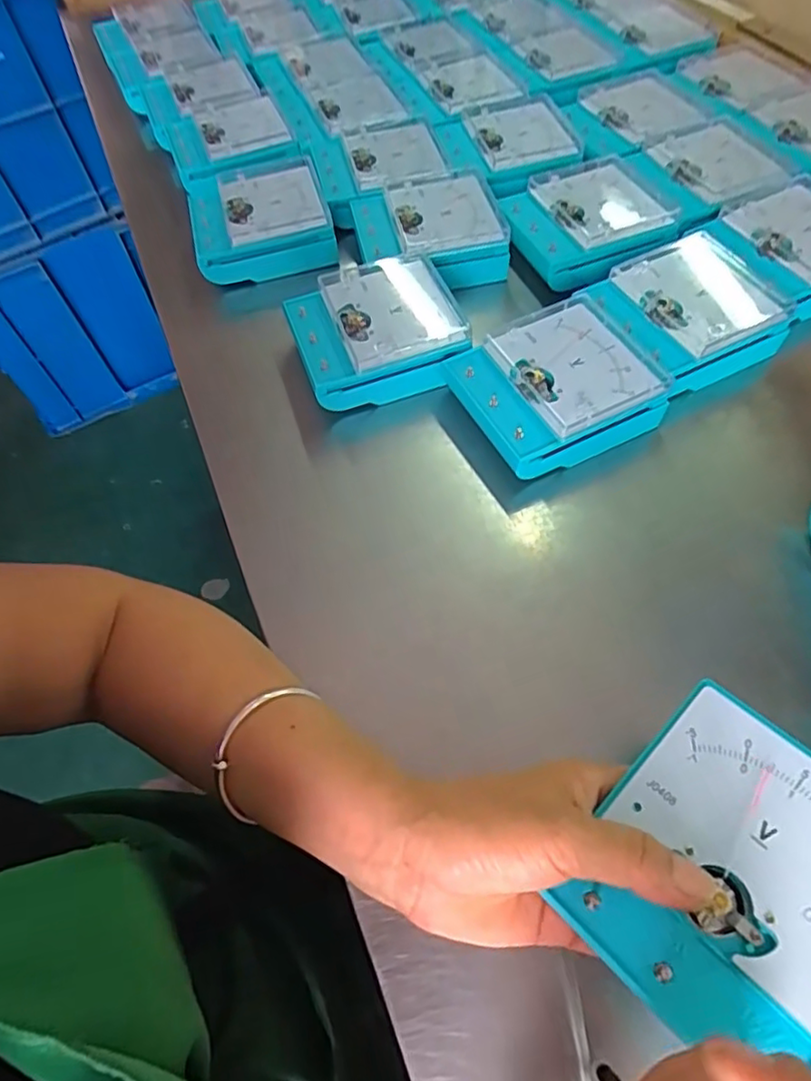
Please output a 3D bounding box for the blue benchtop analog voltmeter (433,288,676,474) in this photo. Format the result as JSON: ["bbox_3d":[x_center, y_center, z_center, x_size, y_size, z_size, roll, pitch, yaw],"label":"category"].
[{"bbox_3d":[0.101,-0.102,0.404,0.123,0.041,0.101,-27,61,-12],"label":"blue benchtop analog voltmeter"}]

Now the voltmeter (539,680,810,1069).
[{"bbox_3d":[0.123,0.124,0.224,0.110,0.021,0.094,-41,65,-19],"label":"voltmeter"}]

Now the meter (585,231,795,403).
[{"bbox_3d":[0.199,-0.162,0.430,0.114,0.038,0.104,-27,61,-12],"label":"meter"}]

